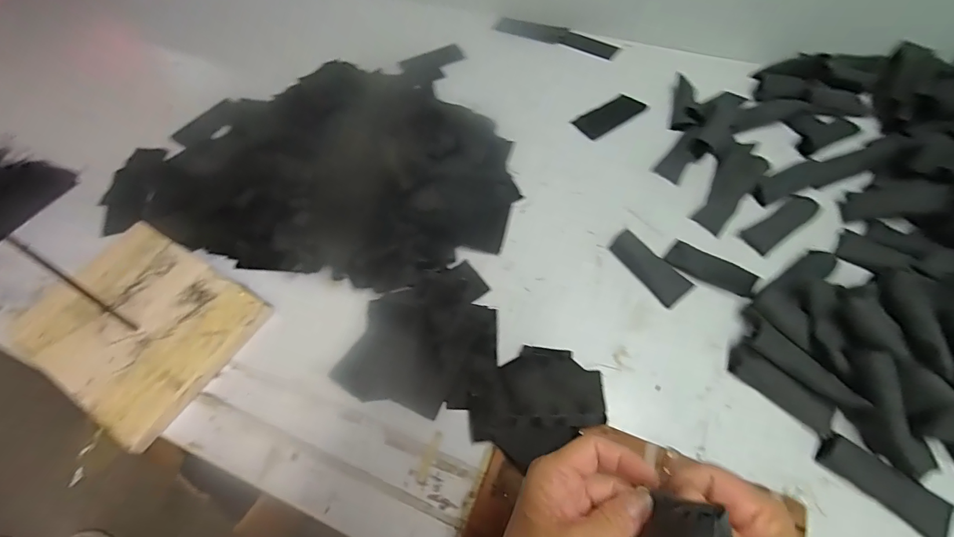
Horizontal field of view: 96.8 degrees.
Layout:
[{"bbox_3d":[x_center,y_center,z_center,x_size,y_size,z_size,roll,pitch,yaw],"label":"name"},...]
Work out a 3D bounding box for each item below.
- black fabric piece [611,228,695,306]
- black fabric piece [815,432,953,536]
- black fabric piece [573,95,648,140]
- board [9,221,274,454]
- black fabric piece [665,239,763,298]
[{"bbox_3d":[0.210,-0.005,0.513,0.041,0.019,0.101,-32,62,-16],"label":"black fabric piece"},{"bbox_3d":[0.365,0.192,0.376,0.103,0.015,0.031,36,67,22],"label":"black fabric piece"},{"bbox_3d":[0.209,-0.242,0.666,0.115,0.004,0.050,-33,63,-16],"label":"black fabric piece"},{"bbox_3d":[-0.395,0.063,0.499,0.243,0.030,0.186,27,64,18],"label":"board"},{"bbox_3d":[0.276,0.001,0.501,0.096,0.023,0.029,33,66,21],"label":"black fabric piece"}]

